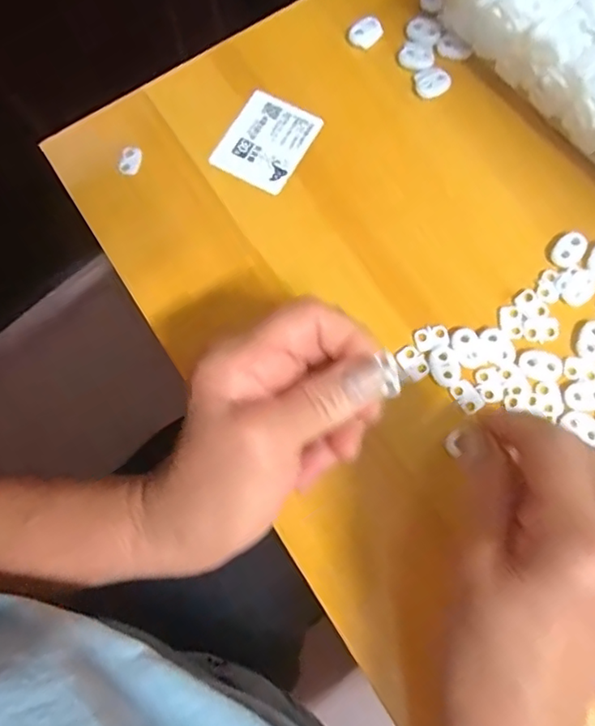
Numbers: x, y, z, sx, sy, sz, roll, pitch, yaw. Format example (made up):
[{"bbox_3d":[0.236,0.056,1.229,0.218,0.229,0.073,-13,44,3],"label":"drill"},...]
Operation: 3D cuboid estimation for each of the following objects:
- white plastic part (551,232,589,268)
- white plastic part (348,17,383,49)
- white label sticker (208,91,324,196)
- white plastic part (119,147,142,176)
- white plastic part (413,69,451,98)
[{"bbox_3d":[0.155,-0.065,0.335,0.022,0.004,0.016,-44,77,-10],"label":"white plastic part"},{"bbox_3d":[0.044,-0.212,0.379,0.024,0.004,0.016,-44,77,-10],"label":"white plastic part"},{"bbox_3d":[-0.019,-0.136,0.366,0.048,0.004,0.059,29,78,6],"label":"white label sticker"},{"bbox_3d":[-0.102,-0.123,0.363,0.010,0.008,0.017,20,75,8],"label":"white plastic part"},{"bbox_3d":[0.084,-0.174,0.369,0.022,0.005,0.017,-14,74,-2],"label":"white plastic part"}]

